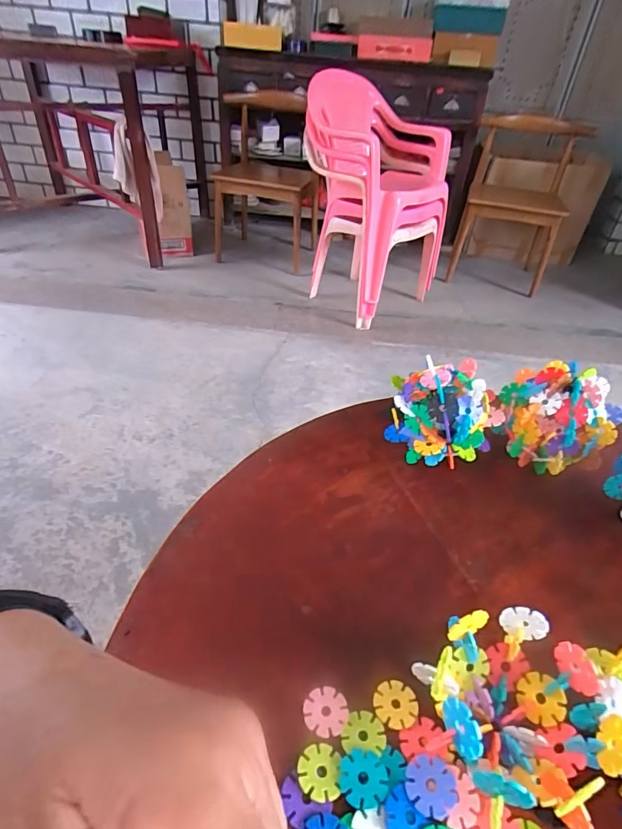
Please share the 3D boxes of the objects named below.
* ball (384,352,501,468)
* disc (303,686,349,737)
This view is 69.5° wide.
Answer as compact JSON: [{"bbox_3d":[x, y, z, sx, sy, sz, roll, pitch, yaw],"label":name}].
[{"bbox_3d":[0.148,-0.001,0.508,0.121,0.098,0.109,17,40,15],"label":"ball"},{"bbox_3d":[0.011,0.213,0.322,0.031,0.004,0.031,3,39,-2],"label":"disc"}]

